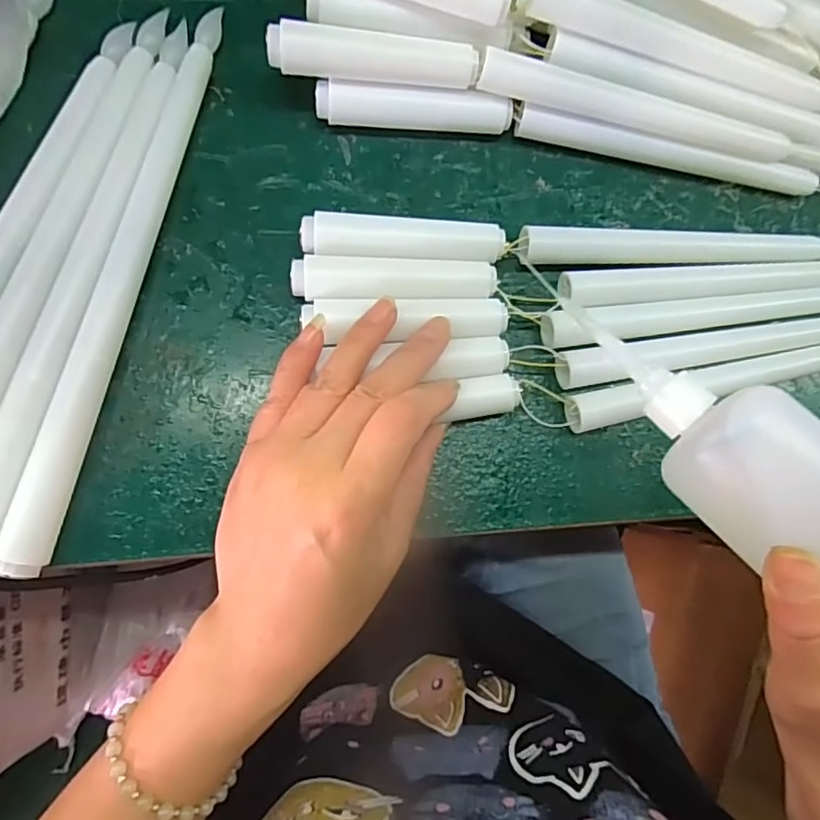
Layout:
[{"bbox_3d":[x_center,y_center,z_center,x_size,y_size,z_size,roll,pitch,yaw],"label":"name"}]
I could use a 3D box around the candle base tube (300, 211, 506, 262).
[{"bbox_3d":[-0.003,-0.075,0.253,0.087,0.019,0.017,1,84,-5],"label":"candle base tube"}]

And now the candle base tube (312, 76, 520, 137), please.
[{"bbox_3d":[0.002,-0.135,0.259,0.086,0.019,0.015,0,84,-6],"label":"candle base tube"}]

